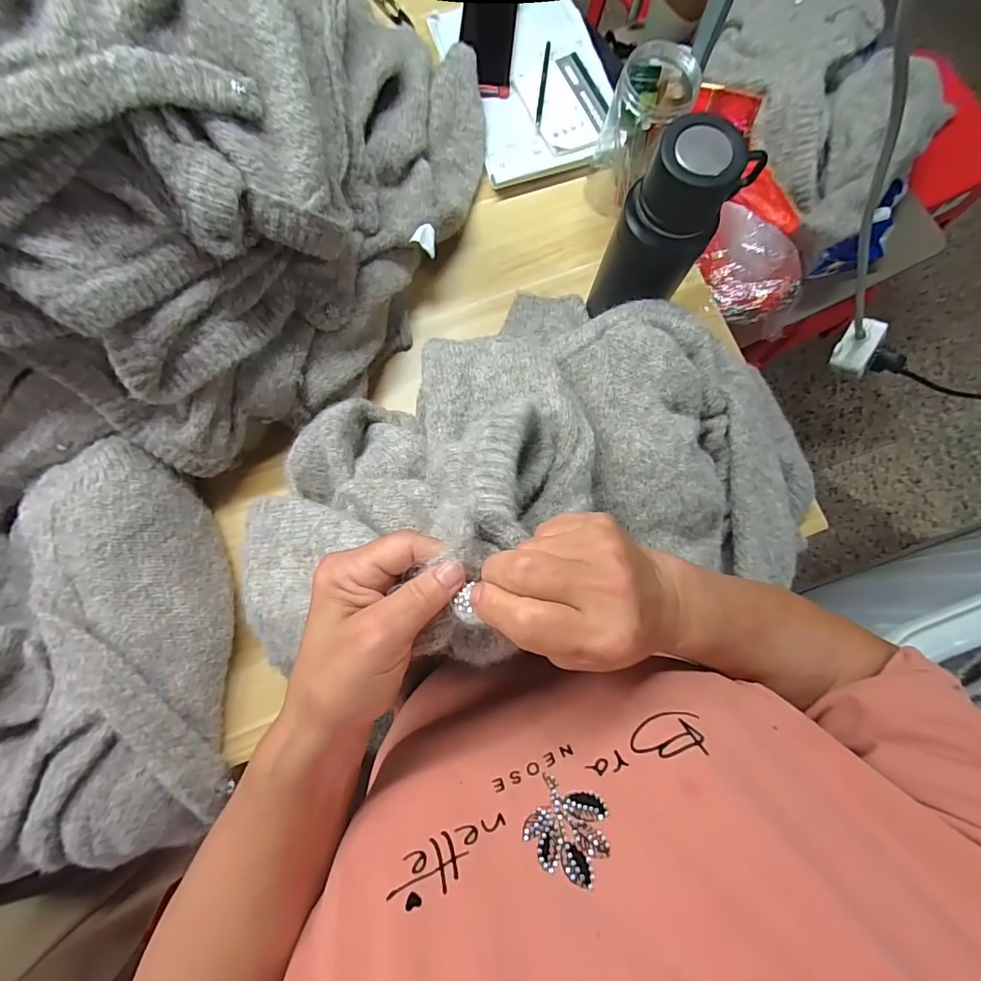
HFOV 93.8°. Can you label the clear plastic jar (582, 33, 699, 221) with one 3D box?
[{"bbox_3d":[0.171,-0.414,0.542,0.086,0.156,0.074,45,82,6],"label":"clear plastic jar"}]

